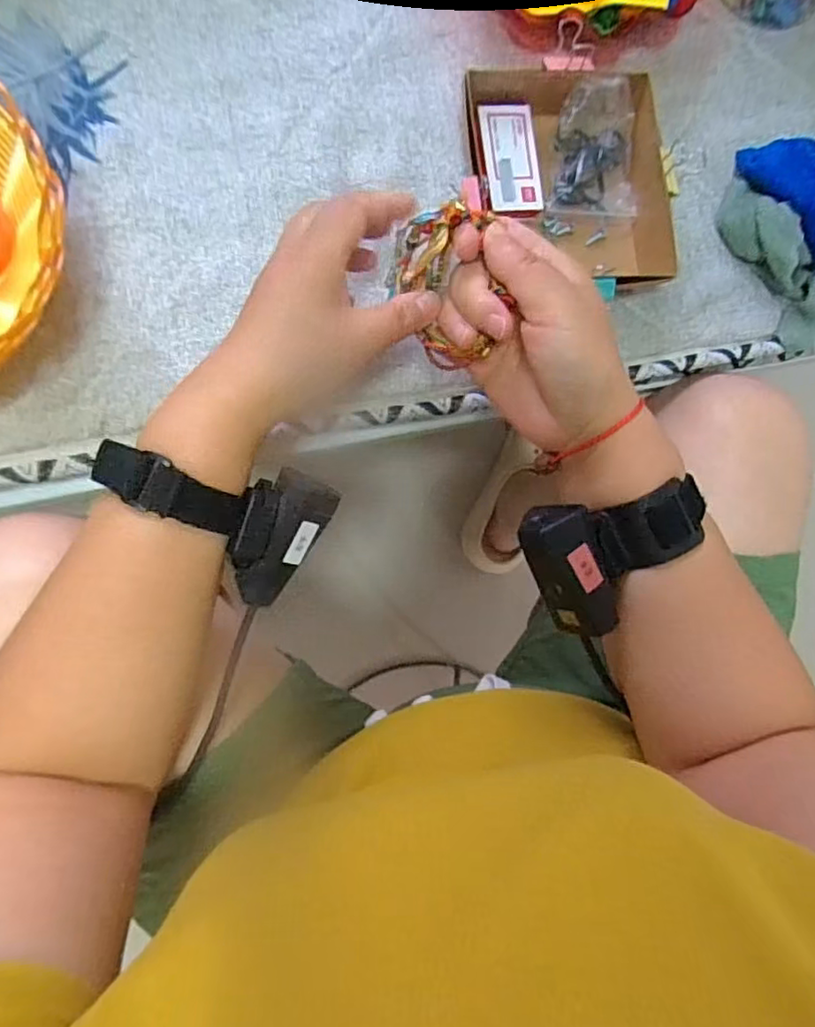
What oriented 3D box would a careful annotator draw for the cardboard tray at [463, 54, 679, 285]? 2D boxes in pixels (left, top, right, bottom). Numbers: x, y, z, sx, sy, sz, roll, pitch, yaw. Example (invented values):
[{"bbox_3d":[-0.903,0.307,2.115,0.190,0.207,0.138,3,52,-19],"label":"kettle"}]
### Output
[{"bbox_3d":[0.110,-0.222,0.405,0.138,0.034,0.131,-8,90,-8],"label":"cardboard tray"}]

